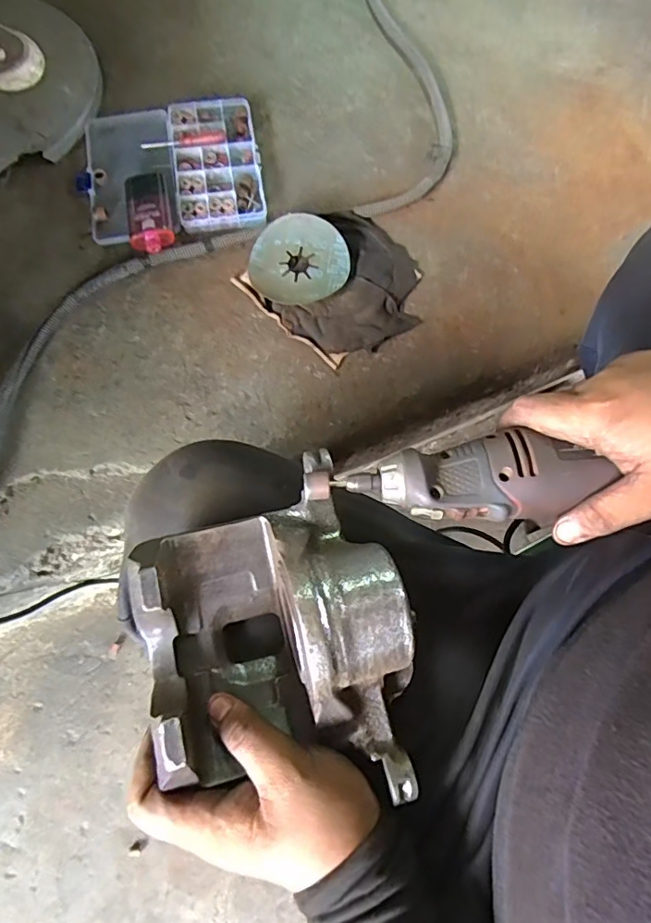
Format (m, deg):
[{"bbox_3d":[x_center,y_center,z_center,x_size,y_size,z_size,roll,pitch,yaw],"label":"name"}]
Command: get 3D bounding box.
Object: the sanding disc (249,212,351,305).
[{"bbox_3d":[-0.029,-0.223,0.579,0.110,0.032,0.099,-6,74,-3],"label":"sanding disc"}]

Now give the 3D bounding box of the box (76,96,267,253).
[{"bbox_3d":[-0.177,-0.335,0.603,0.200,0.031,0.206,-9,74,-4],"label":"box"}]

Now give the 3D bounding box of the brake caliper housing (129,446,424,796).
[{"bbox_3d":[-0.024,0.086,0.255,0.126,0.063,0.155,-18,75,-7],"label":"brake caliper housing"}]

